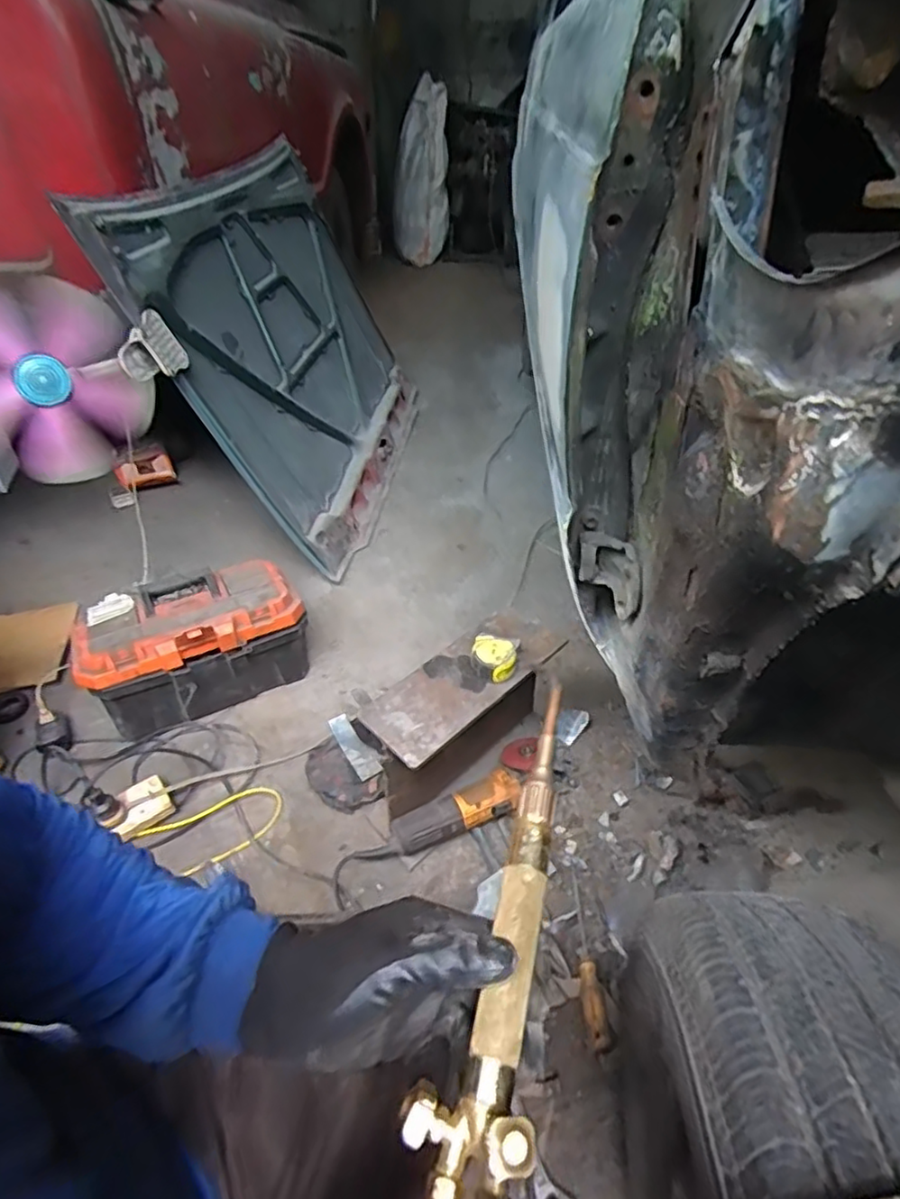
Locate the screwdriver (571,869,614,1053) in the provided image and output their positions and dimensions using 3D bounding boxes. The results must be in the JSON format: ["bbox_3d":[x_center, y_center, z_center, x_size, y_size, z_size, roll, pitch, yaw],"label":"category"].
[{"bbox_3d":[0.181,0.467,0.840,0.031,0.032,0.224,-2,40,1],"label":"screwdriver"}]

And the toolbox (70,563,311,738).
[{"bbox_3d":[-0.474,0.096,1.208,0.383,0.224,0.199,-20,43,-21],"label":"toolbox"}]

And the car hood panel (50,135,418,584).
[{"bbox_3d":[-0.382,-0.754,1.776,0.090,0.871,1.381,-13,38,19],"label":"car hood panel"}]

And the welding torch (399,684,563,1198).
[{"bbox_3d":[0.035,0.193,0.372,0.058,0.033,0.333,9,50,14],"label":"welding torch"}]

